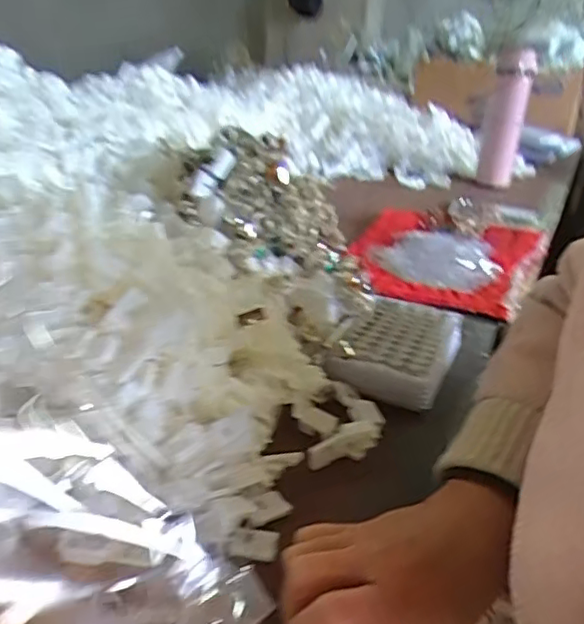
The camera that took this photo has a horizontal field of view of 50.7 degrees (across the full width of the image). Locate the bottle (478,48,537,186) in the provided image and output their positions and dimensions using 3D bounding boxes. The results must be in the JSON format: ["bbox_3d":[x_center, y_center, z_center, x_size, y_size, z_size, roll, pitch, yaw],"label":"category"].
[{"bbox_3d":[0.376,-0.340,1.085,0.062,0.220,0.068,12,29,15],"label":"bottle"}]

